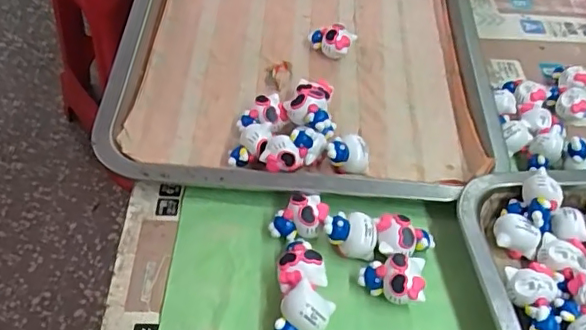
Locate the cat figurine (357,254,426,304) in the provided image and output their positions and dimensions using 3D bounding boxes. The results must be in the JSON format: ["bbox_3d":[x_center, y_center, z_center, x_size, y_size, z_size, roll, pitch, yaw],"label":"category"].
[{"bbox_3d":[0.054,0.061,0.304,0.034,0.022,0.024,6,49,1],"label":"cat figurine"}]

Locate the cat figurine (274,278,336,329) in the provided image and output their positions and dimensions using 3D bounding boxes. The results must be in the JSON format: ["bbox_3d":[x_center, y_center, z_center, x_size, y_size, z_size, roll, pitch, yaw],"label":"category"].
[{"bbox_3d":[0.005,0.078,0.283,0.025,0.026,0.029,15,50,9],"label":"cat figurine"}]

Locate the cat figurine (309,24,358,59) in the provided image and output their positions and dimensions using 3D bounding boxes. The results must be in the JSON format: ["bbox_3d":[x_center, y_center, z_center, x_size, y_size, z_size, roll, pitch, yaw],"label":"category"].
[{"bbox_3d":[0.029,-0.095,0.422,0.034,0.025,0.016,5,49,0],"label":"cat figurine"}]

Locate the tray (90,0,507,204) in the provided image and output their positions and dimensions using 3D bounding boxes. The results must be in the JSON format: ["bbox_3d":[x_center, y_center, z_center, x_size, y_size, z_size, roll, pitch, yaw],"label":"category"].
[{"bbox_3d":[0.010,-0.104,0.429,0.258,0.033,0.310,3,49,-2],"label":"tray"}]

